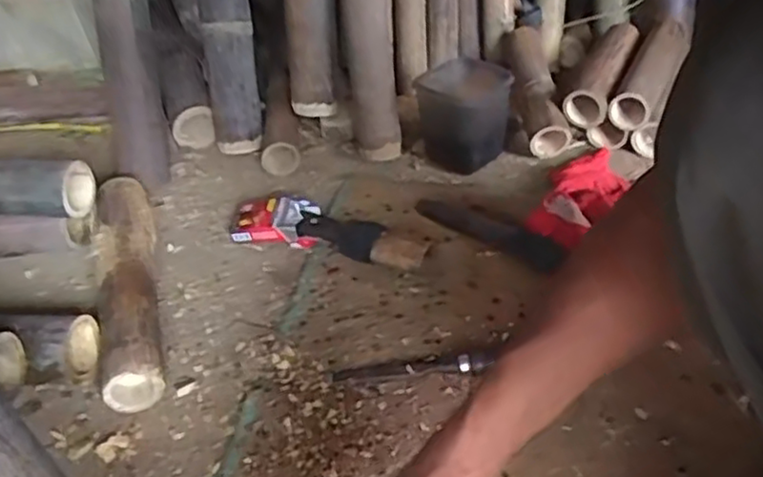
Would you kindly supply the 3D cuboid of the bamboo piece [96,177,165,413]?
[{"bbox_3d":[-0.288,0.043,0.786,0.065,0.071,0.352,-13,38,-10],"label":"bamboo piece"}]

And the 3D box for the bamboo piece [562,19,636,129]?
[{"bbox_3d":[0.338,-0.252,1.040,0.050,0.052,0.271,14,41,23],"label":"bamboo piece"}]

